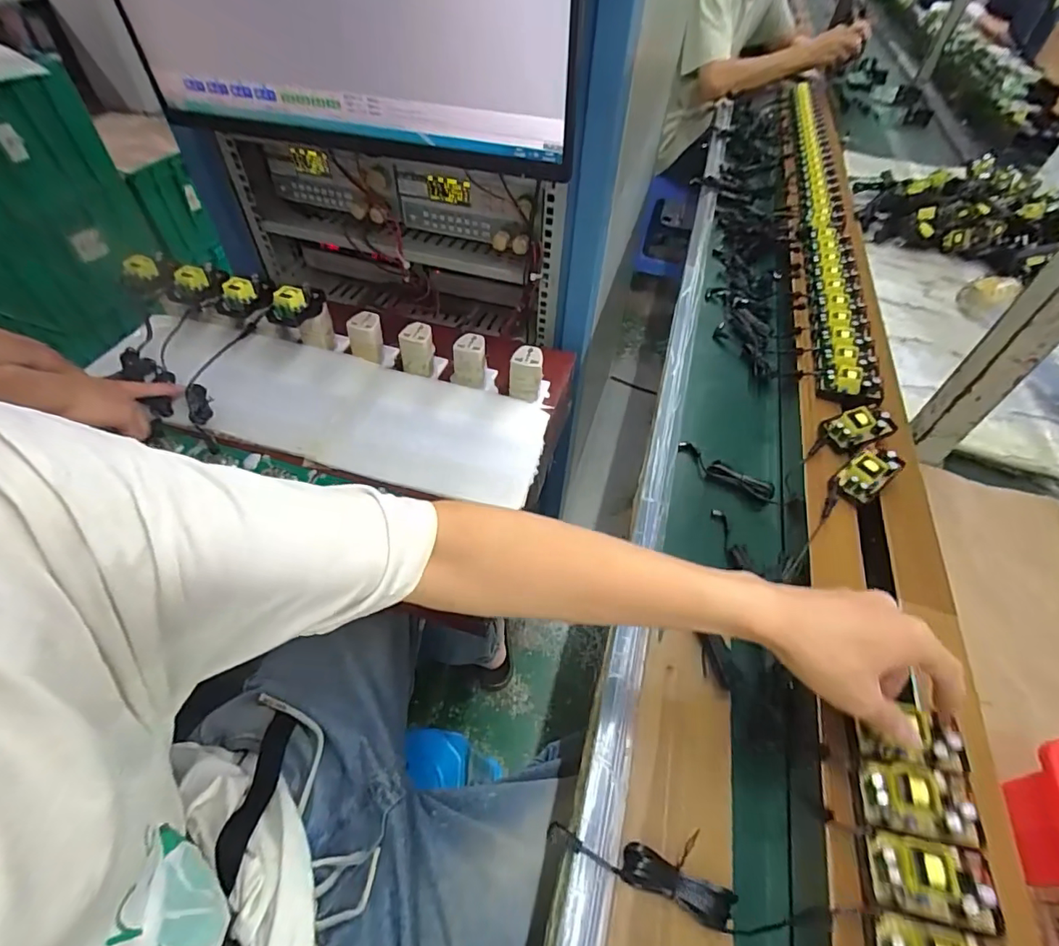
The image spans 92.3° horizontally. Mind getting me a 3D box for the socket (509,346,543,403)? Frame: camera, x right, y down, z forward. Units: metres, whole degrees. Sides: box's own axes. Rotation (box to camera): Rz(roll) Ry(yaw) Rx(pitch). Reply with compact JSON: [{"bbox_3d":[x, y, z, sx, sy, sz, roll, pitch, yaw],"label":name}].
[{"bbox_3d":[-0.004,-0.124,0.647,0.039,0.067,0.034,6,50,3],"label":"socket"}]

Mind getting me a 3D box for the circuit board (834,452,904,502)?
[{"bbox_3d":[0.352,0.001,0.527,0.065,0.020,0.041,-45,77,3],"label":"circuit board"}]

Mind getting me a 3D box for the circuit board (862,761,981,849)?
[{"bbox_3d":[0.265,0.220,0.343,0.066,0.027,0.041,9,51,6],"label":"circuit board"}]

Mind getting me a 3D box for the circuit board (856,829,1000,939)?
[{"bbox_3d":[0.252,0.253,0.317,0.070,0.028,0.042,11,51,7],"label":"circuit board"}]

